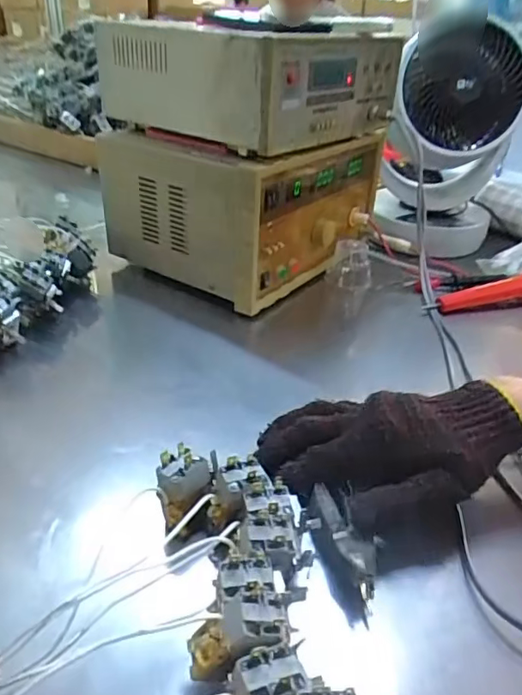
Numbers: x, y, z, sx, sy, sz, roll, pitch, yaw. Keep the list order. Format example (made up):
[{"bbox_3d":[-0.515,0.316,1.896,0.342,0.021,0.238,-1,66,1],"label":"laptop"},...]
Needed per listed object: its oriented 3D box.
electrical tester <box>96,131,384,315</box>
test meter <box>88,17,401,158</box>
[{"bbox_3d":[-0.014,-0.217,0.765,0.256,0.175,0.331,22,37,25],"label":"electrical tester"},{"bbox_3d":[-0.012,-0.348,0.688,0.279,0.114,0.310,25,38,29],"label":"test meter"}]

